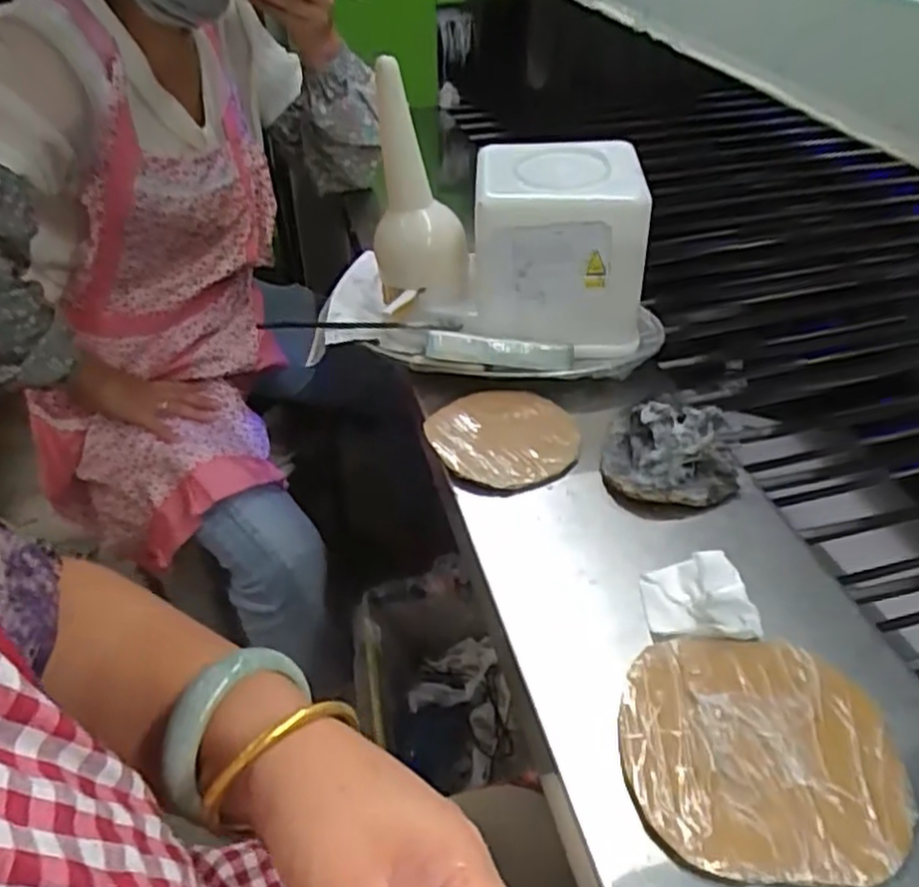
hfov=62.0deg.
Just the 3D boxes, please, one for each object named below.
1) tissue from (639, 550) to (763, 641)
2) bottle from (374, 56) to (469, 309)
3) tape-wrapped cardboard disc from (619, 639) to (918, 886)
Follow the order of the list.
[{"bbox_3d":[0.162,0.102,0.518,0.070,0.038,0.064,-1,40,1],"label":"tissue"},{"bbox_3d":[-0.039,-0.220,0.710,0.089,0.221,0.069,-4,40,-2],"label":"bottle"},{"bbox_3d":[0.172,0.177,0.440,0.151,0.018,0.140,-1,40,1],"label":"tape-wrapped cardboard disc"}]

